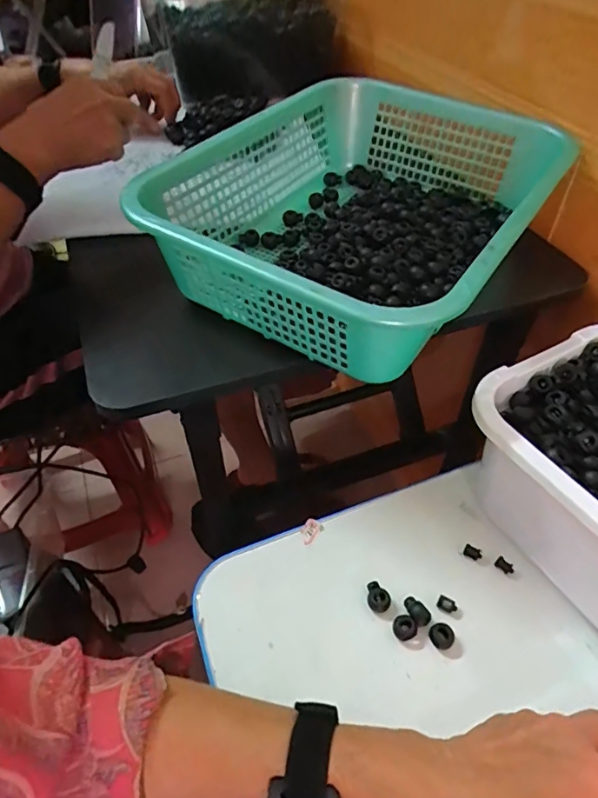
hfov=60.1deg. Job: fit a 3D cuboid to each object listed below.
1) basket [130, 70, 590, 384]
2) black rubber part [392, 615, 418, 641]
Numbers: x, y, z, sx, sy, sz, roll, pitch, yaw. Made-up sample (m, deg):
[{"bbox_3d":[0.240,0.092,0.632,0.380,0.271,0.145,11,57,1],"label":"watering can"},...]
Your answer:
[{"bbox_3d":[0.065,-0.188,0.505,0.295,0.093,0.375,26,54,23],"label":"basket"},{"bbox_3d":[0.078,0.170,0.383,0.016,0.009,0.017,-1,48,1],"label":"black rubber part"}]

